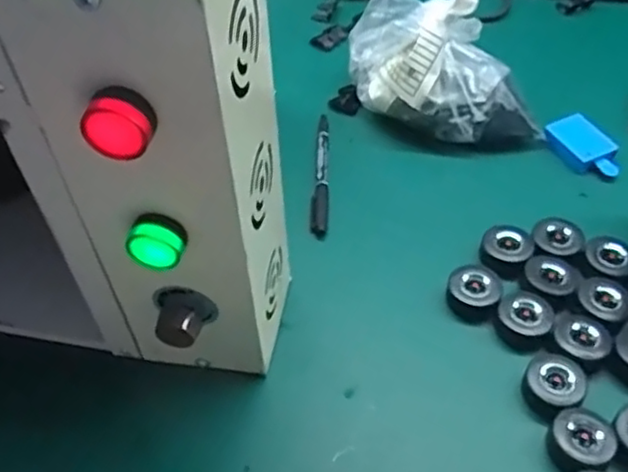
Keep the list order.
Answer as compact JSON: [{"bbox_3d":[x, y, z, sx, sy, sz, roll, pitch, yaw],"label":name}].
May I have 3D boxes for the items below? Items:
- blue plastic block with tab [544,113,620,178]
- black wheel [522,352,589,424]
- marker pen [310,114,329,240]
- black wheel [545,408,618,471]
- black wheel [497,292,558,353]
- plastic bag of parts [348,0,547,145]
[{"bbox_3d":[0.233,-0.075,0.567,0.039,0.017,0.068,-29,55,-19],"label":"blue plastic block with tab"},{"bbox_3d":[0.153,0.097,0.420,0.037,0.017,0.042,24,57,21],"label":"black wheel"},{"bbox_3d":[0.007,-0.056,0.563,0.014,0.008,0.139,0,52,4],"label":"marker pen"},{"bbox_3d":[0.160,0.125,0.398,0.035,0.017,0.035,-2,51,2],"label":"black wheel"},{"bbox_3d":[0.145,0.058,0.458,0.036,0.020,0.041,25,57,21],"label":"black wheel"},{"bbox_3d":[0.114,-0.144,0.576,0.176,0.101,0.094,11,53,12],"label":"plastic bag of parts"}]

